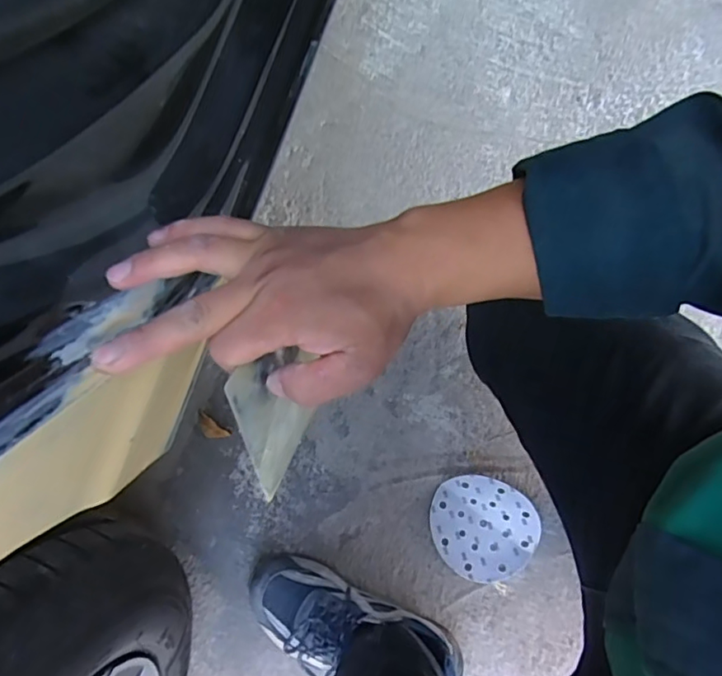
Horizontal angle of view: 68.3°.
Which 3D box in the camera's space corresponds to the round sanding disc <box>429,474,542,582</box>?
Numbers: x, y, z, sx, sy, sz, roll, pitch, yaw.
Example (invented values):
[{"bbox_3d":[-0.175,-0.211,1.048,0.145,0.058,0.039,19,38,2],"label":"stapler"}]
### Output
[{"bbox_3d":[0.163,0.252,0.699,0.141,0.043,0.123,19,76,4],"label":"round sanding disc"}]

